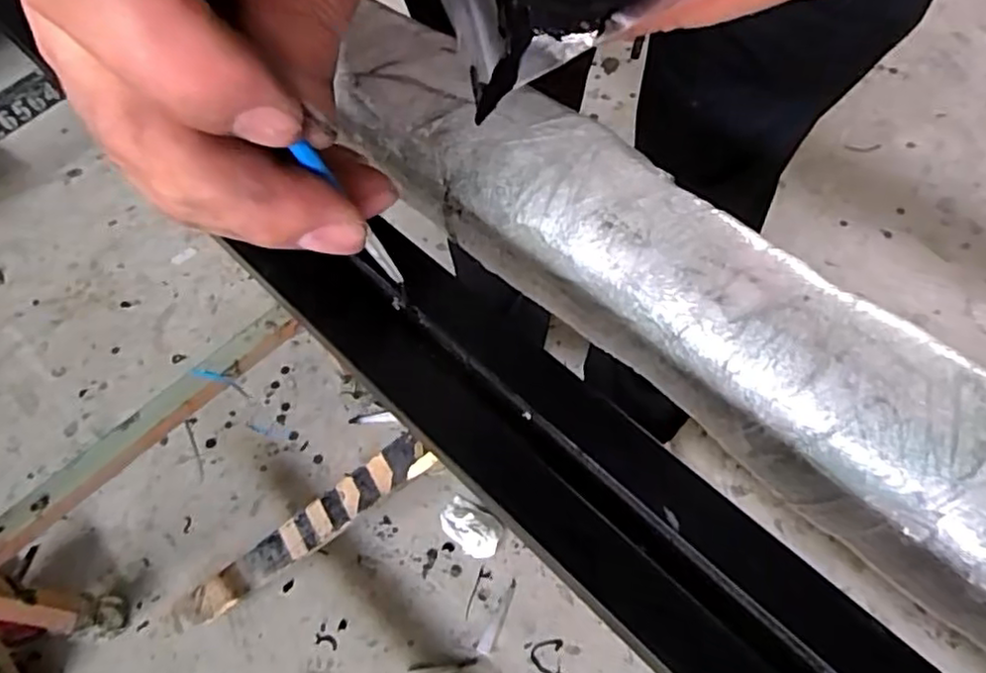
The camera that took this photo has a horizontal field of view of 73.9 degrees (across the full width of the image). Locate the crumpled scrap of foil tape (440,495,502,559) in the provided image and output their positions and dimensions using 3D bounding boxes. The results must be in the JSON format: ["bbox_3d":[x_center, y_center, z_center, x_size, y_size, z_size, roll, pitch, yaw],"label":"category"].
[{"bbox_3d":[-0.032,0.268,0.919,0.093,0.025,0.057,36,70,20],"label":"crumpled scrap of foil tape"}]

